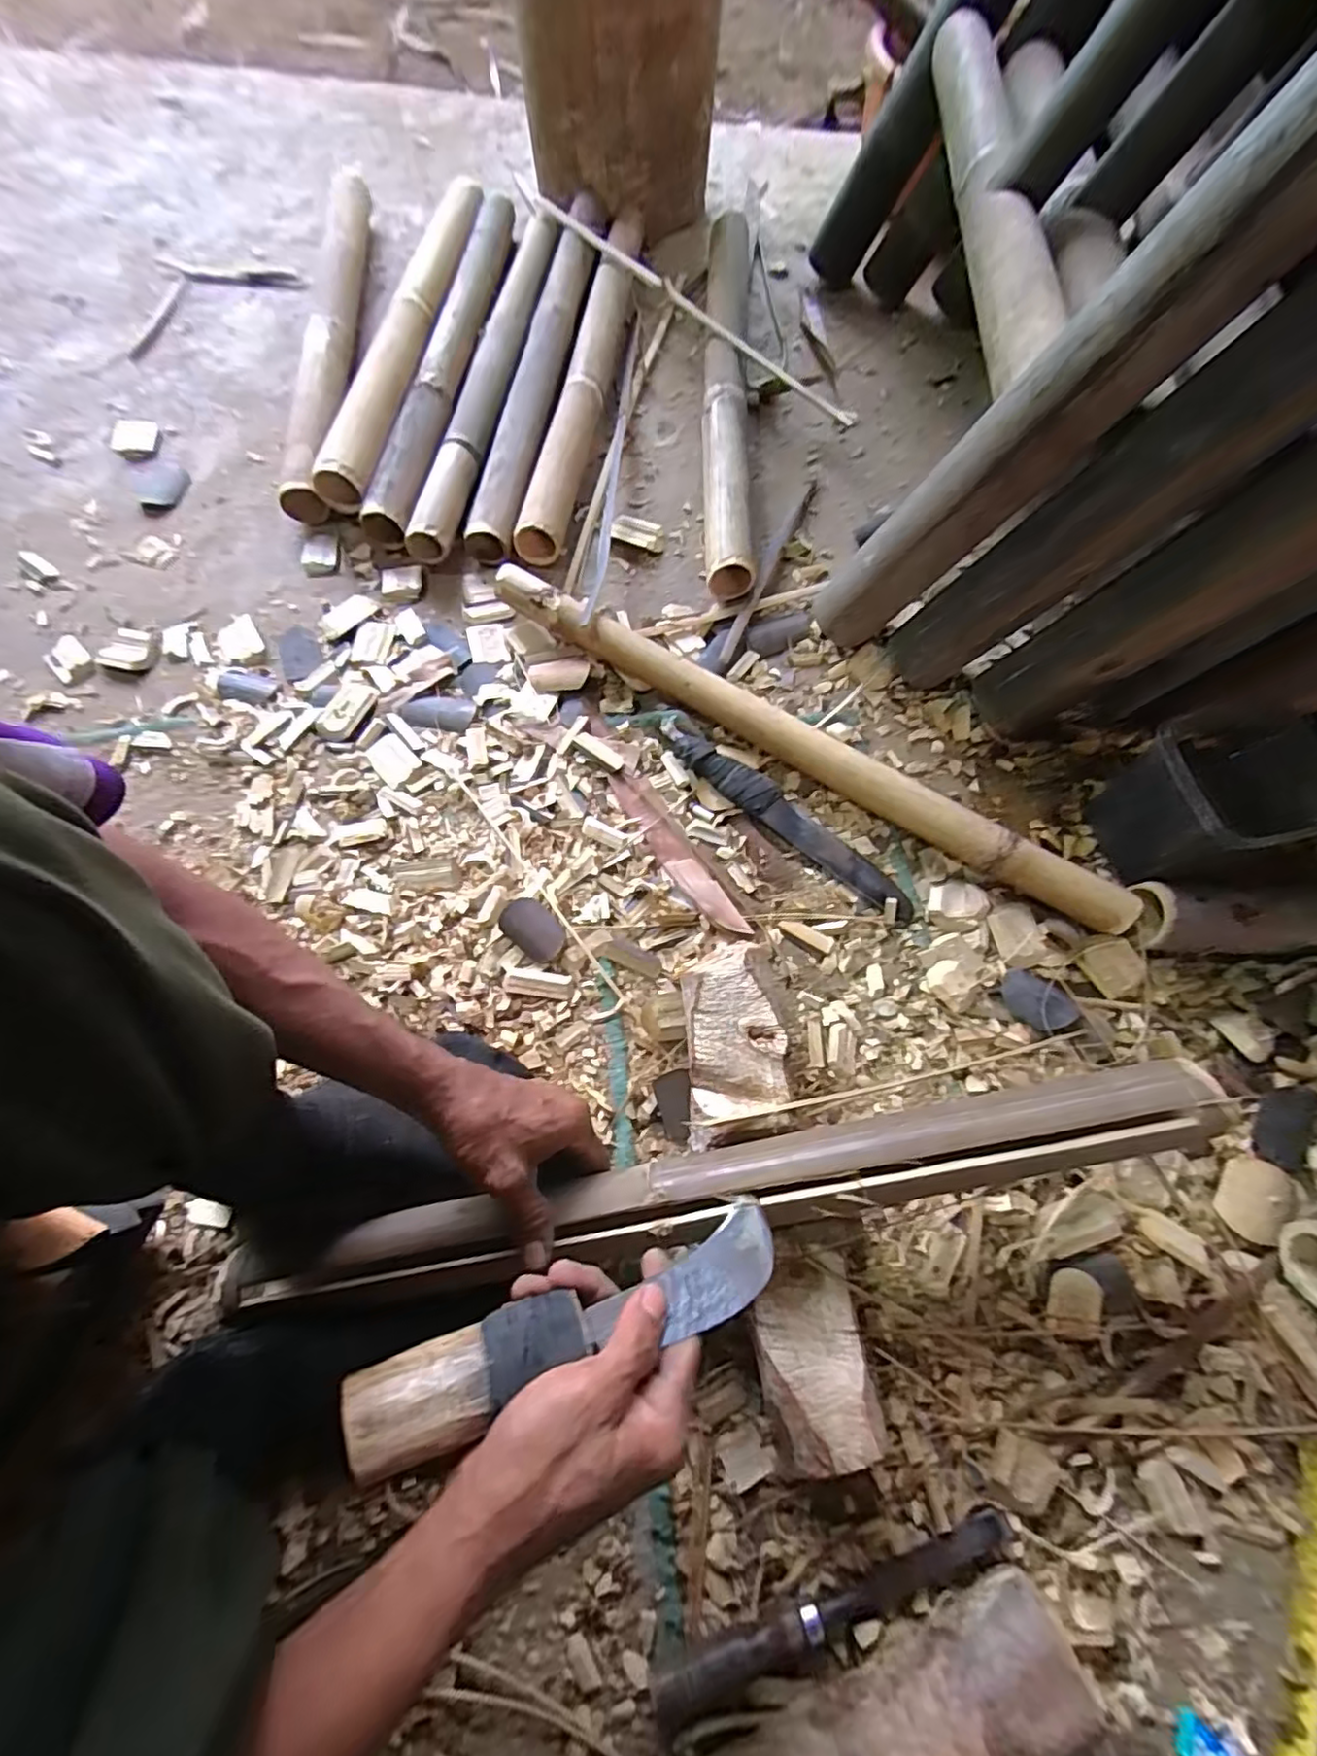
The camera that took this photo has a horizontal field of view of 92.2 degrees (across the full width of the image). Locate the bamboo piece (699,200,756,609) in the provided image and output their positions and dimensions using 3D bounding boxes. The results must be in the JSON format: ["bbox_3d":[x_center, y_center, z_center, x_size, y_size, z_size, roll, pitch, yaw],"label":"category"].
[{"bbox_3d":[0.086,-0.603,0.775,0.058,0.063,0.601,2,70,2],"label":"bamboo piece"}]

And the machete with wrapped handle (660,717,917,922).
[{"bbox_3d":[0.115,-0.056,0.575,0.273,0.028,0.035,39,75,14],"label":"machete with wrapped handle"}]

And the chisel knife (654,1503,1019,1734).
[{"bbox_3d":[0.113,0.457,0.395,0.242,0.022,0.028,-19,70,-6],"label":"chisel knife"}]

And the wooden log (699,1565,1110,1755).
[{"bbox_3d":[0.115,0.485,0.357,0.250,0.070,0.050,-22,71,-7],"label":"wooden log"}]

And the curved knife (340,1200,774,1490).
[{"bbox_3d":[-0.035,0.236,0.334,0.234,0.031,0.042,-7,68,-25],"label":"curved knife"}]

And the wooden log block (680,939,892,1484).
[{"bbox_3d":[0.072,0.212,0.454,0.076,0.058,0.318,-11,70,-3],"label":"wooden log block"}]

